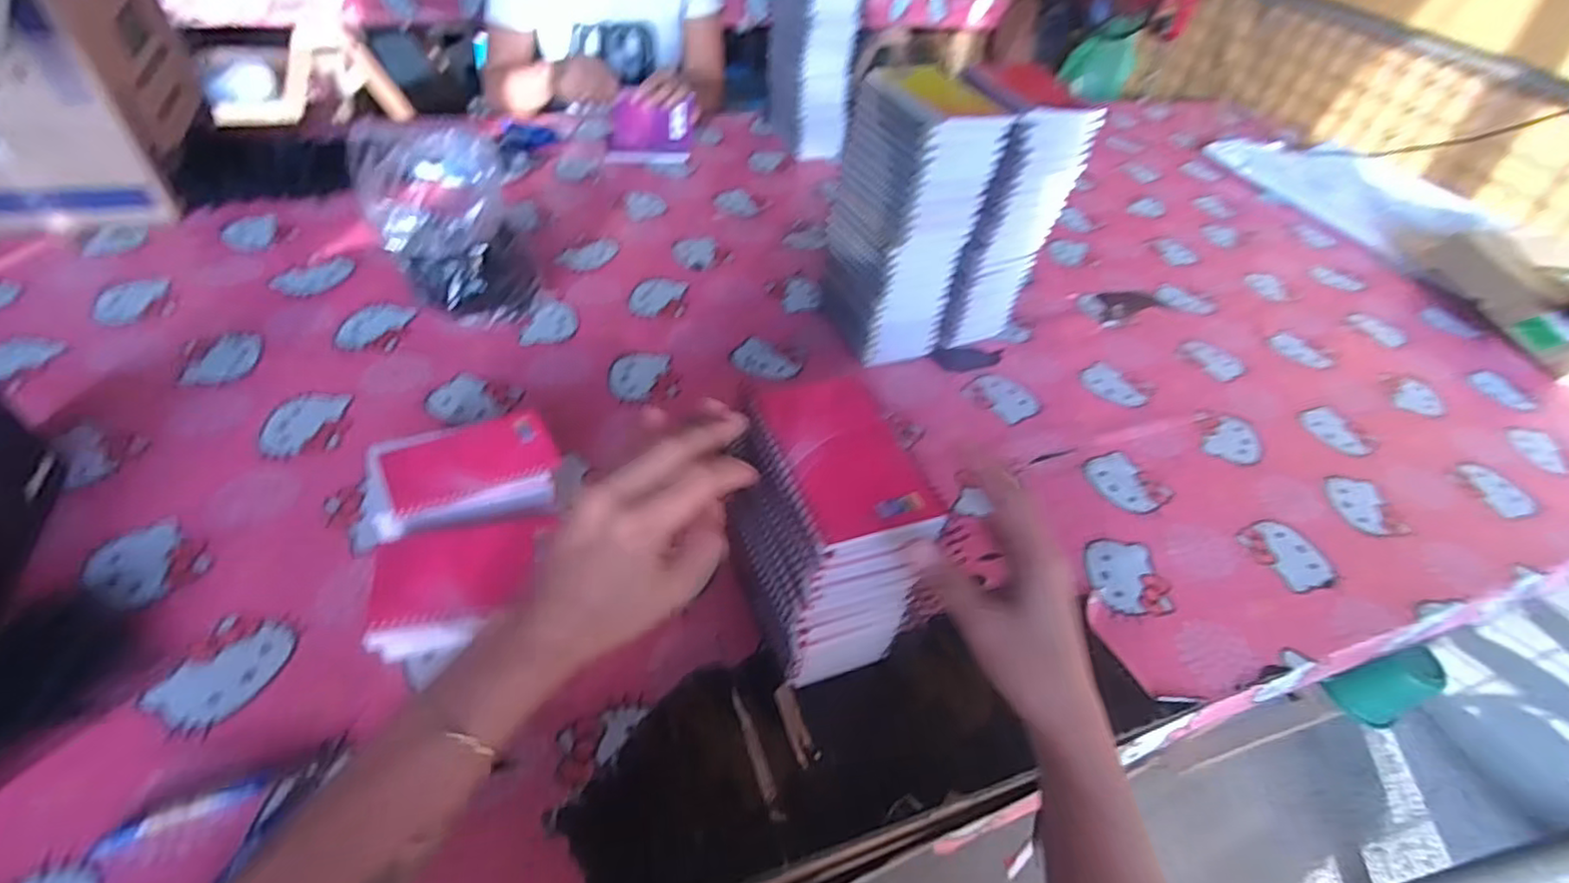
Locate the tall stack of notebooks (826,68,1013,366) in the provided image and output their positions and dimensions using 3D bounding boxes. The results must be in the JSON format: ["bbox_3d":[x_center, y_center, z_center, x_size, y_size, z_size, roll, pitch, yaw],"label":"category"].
[{"bbox_3d":[0.129,-0.233,0.749,0.103,0.284,0.136,-16,49,-22],"label":"tall stack of notebooks"}]

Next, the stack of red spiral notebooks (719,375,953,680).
[{"bbox_3d":[0.029,0.068,0.488,0.093,0.174,0.129,-11,47,-18],"label":"stack of red spiral notebooks"}]

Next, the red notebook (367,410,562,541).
[{"bbox_3d":[-0.260,0.024,0.553,0.139,0.012,0.105,-13,49,-20],"label":"red notebook"}]

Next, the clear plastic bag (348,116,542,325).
[{"bbox_3d":[-0.356,-0.222,0.728,0.147,0.182,0.140,-22,51,-27],"label":"clear plastic bag"}]

